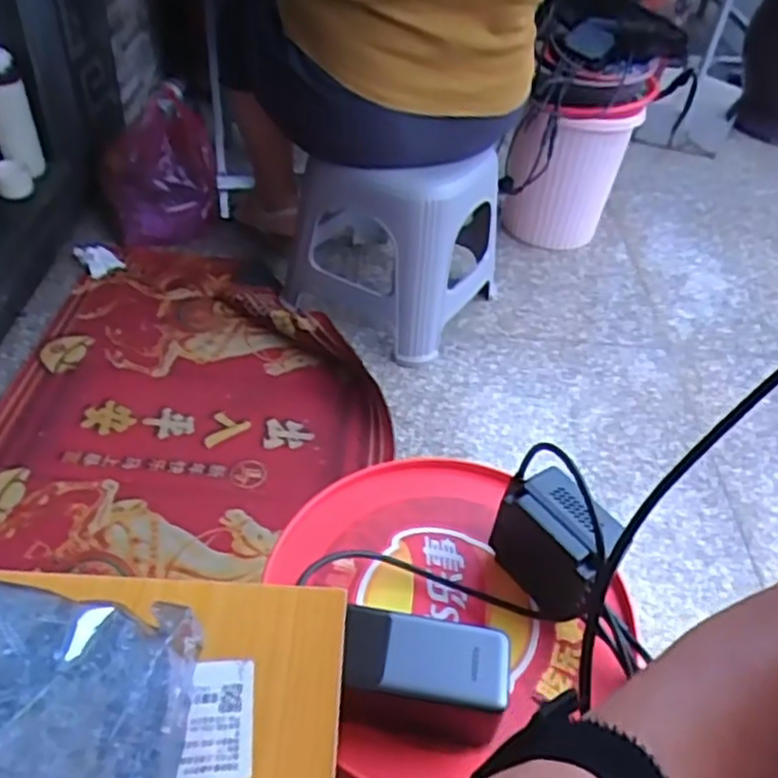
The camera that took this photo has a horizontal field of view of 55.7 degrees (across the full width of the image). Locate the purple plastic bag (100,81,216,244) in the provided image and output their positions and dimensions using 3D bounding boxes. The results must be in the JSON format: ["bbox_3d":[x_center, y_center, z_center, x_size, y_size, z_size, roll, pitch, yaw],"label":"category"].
[{"bbox_3d":[-0.434,-0.416,1.391,0.199,0.294,0.124,-8,46,-15],"label":"purple plastic bag"}]

